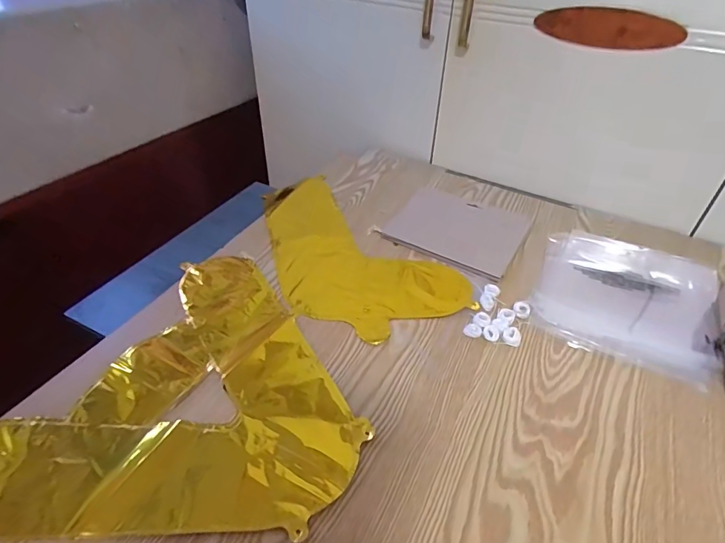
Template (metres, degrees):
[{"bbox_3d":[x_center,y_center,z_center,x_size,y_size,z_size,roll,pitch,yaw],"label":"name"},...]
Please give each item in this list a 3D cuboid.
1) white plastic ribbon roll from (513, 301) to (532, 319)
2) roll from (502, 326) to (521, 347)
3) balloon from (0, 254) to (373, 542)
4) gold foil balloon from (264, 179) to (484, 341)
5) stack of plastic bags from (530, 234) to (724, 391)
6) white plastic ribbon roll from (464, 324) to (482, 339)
[{"bbox_3d":[0.204,0.048,0.557,0.021,0.009,0.023,1,40,-1],"label":"white plastic ribbon roll"},{"bbox_3d":[0.180,0.076,0.524,0.022,0.012,0.020,1,40,-1],"label":"roll"},{"bbox_3d":[-0.218,0.134,0.436,0.357,0.015,0.345,-22,46,-26],"label":"balloon"},{"bbox_3d":[-0.038,-0.037,0.662,0.214,0.009,0.388,-22,46,-26],"label":"gold foil balloon"},{"bbox_3d":[0.361,0.030,0.596,0.219,0.012,0.247,20,43,19],"label":"stack of plastic bags"},{"bbox_3d":[0.134,0.072,0.530,0.020,0.006,0.018,18,43,18],"label":"white plastic ribbon roll"}]

